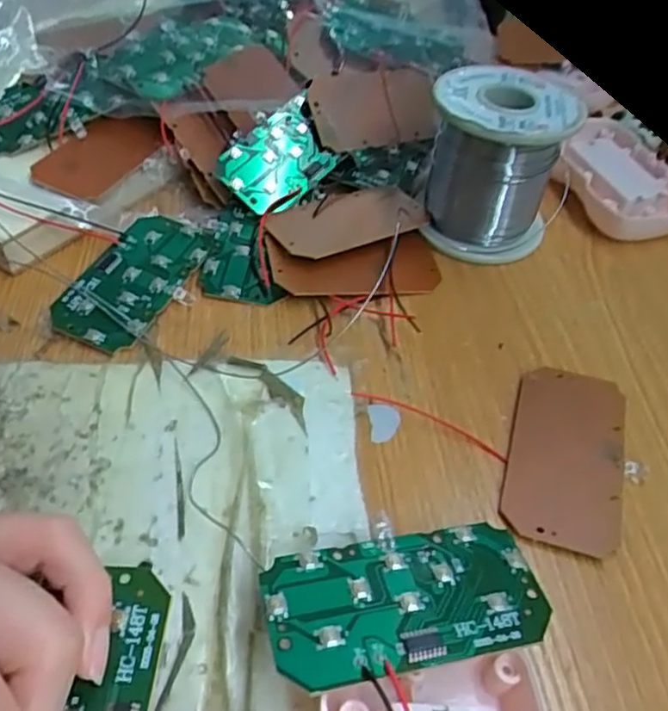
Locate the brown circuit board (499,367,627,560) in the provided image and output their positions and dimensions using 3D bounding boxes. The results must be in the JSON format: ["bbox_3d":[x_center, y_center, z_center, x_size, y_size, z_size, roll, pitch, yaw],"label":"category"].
[{"bbox_3d":[0.081,0.033,0.230,0.037,0.005,0.073,16,48,9],"label":"brown circuit board"}]

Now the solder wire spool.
[{"bbox_3d":[0.070,-0.086,0.298,0.060,0.064,0.058,7,48,1],"label":"solder wire spool"}]

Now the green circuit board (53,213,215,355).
[{"bbox_3d":[-0.082,-0.032,0.272,0.037,0.008,0.073,20,49,12],"label":"green circuit board"}]

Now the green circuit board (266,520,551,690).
[{"bbox_3d":[0.019,0.064,0.175,0.073,0.004,0.036,-4,40,-14],"label":"green circuit board"}]

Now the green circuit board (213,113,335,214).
[{"bbox_3d":[-0.026,-0.089,0.308,0.054,0.007,0.038,-41,92,-27],"label":"green circuit board"}]

